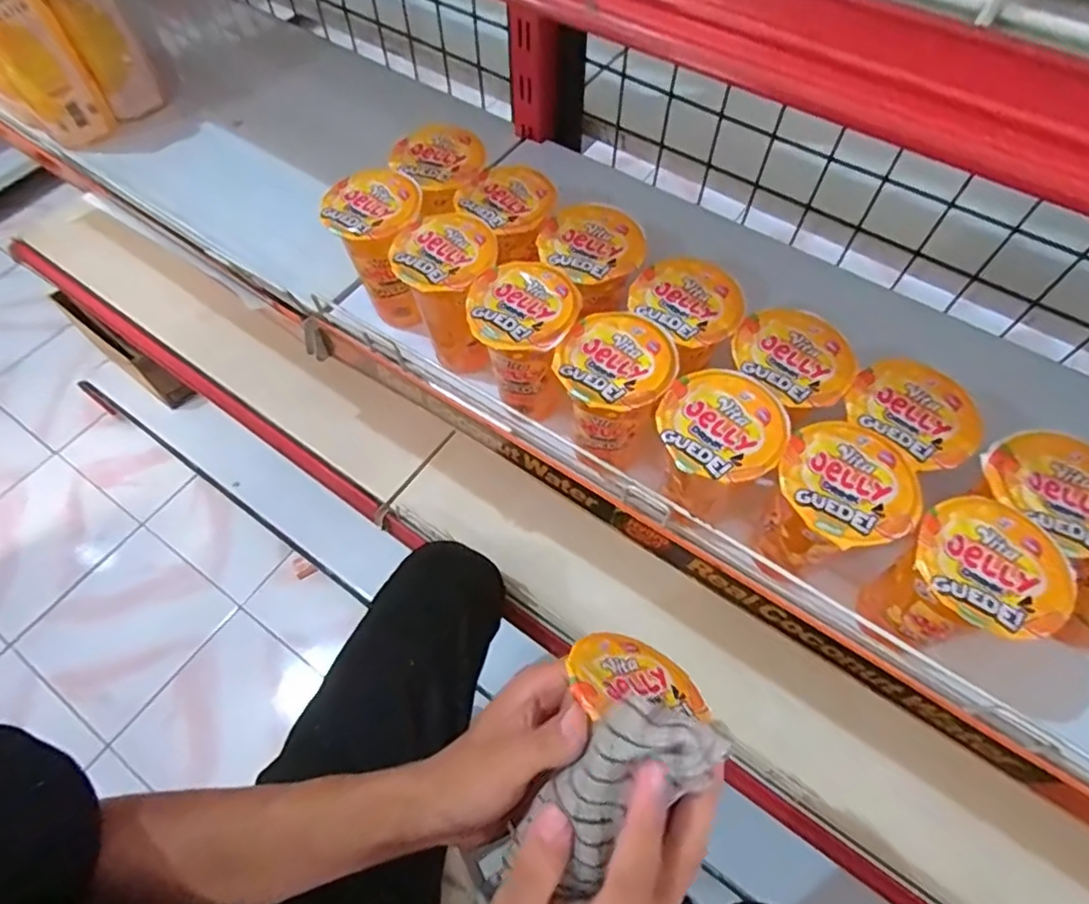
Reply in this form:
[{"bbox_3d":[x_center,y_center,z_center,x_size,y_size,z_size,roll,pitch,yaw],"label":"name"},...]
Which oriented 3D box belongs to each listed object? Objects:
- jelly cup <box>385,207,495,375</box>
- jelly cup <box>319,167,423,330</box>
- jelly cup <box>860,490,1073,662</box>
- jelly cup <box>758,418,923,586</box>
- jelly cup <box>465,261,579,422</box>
[{"bbox_3d":[-0.068,-0.113,0.447,0.066,0.101,0.069,0,61,0],"label":"jelly cup"},{"bbox_3d":[-0.118,-0.154,0.471,0.063,0.105,0.072,21,63,11],"label":"jelly cup"},{"bbox_3d":[0.220,0.077,0.335,0.065,0.096,0.066,0,61,0],"label":"jelly cup"},{"bbox_3d":[0.160,0.039,0.361,0.067,0.101,0.070,0,61,0],"label":"jelly cup"},{"bbox_3d":[-0.014,-0.073,0.425,0.067,0.100,0.069,0,61,0],"label":"jelly cup"}]

